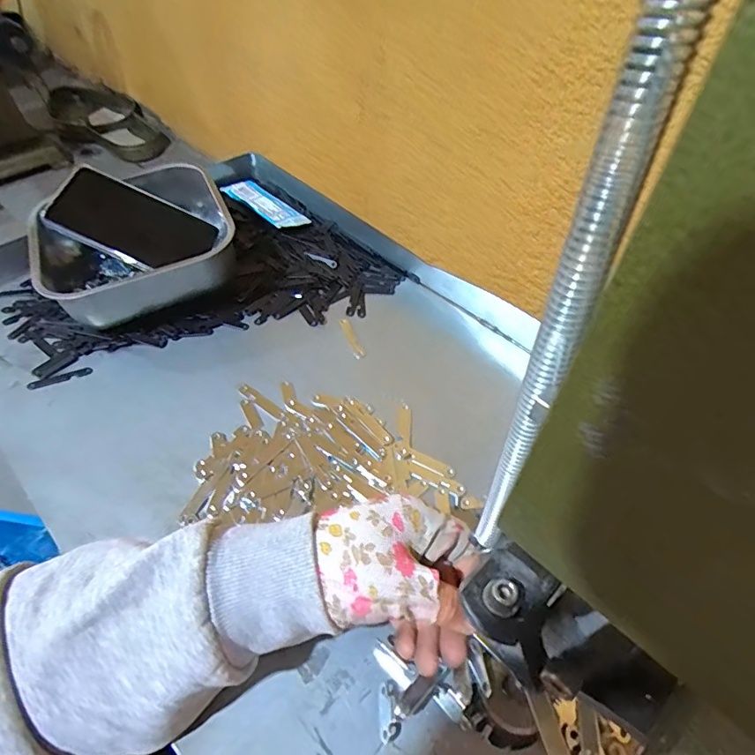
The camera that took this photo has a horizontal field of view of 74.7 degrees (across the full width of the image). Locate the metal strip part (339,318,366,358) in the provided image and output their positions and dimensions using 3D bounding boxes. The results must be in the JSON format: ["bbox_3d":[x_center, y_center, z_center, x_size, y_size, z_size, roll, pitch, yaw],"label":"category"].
[{"bbox_3d":[-0.026,-0.040,0.482,0.010,0.006,0.053,-17,52,-15],"label":"metal strip part"}]

